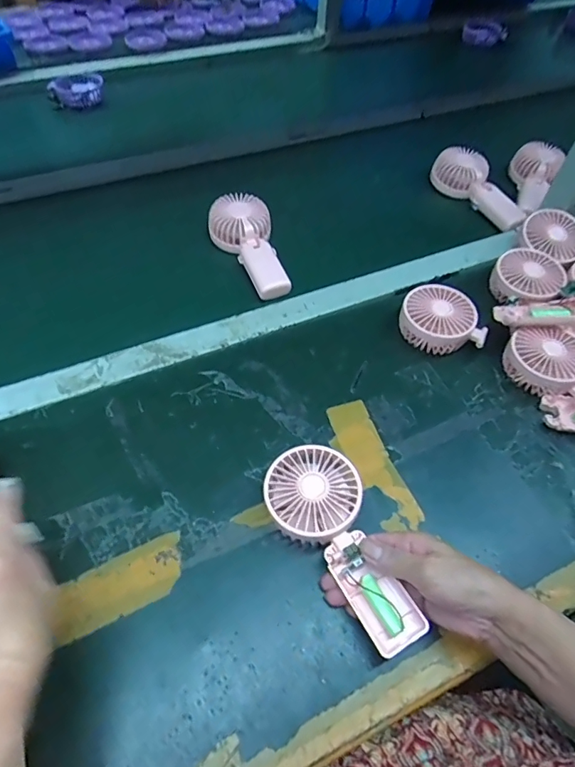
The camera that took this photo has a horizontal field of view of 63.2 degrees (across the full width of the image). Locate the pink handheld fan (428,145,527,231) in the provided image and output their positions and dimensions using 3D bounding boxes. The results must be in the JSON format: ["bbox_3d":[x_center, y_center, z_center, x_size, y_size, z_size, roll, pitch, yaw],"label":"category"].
[{"bbox_3d":[0.309,-0.306,0.730,0.074,0.042,0.185,-27,60,-21],"label":"pink handheld fan"}]

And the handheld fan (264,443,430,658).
[{"bbox_3d":[0.049,0.137,0.408,0.082,0.028,0.182,-26,67,-18],"label":"handheld fan"}]

